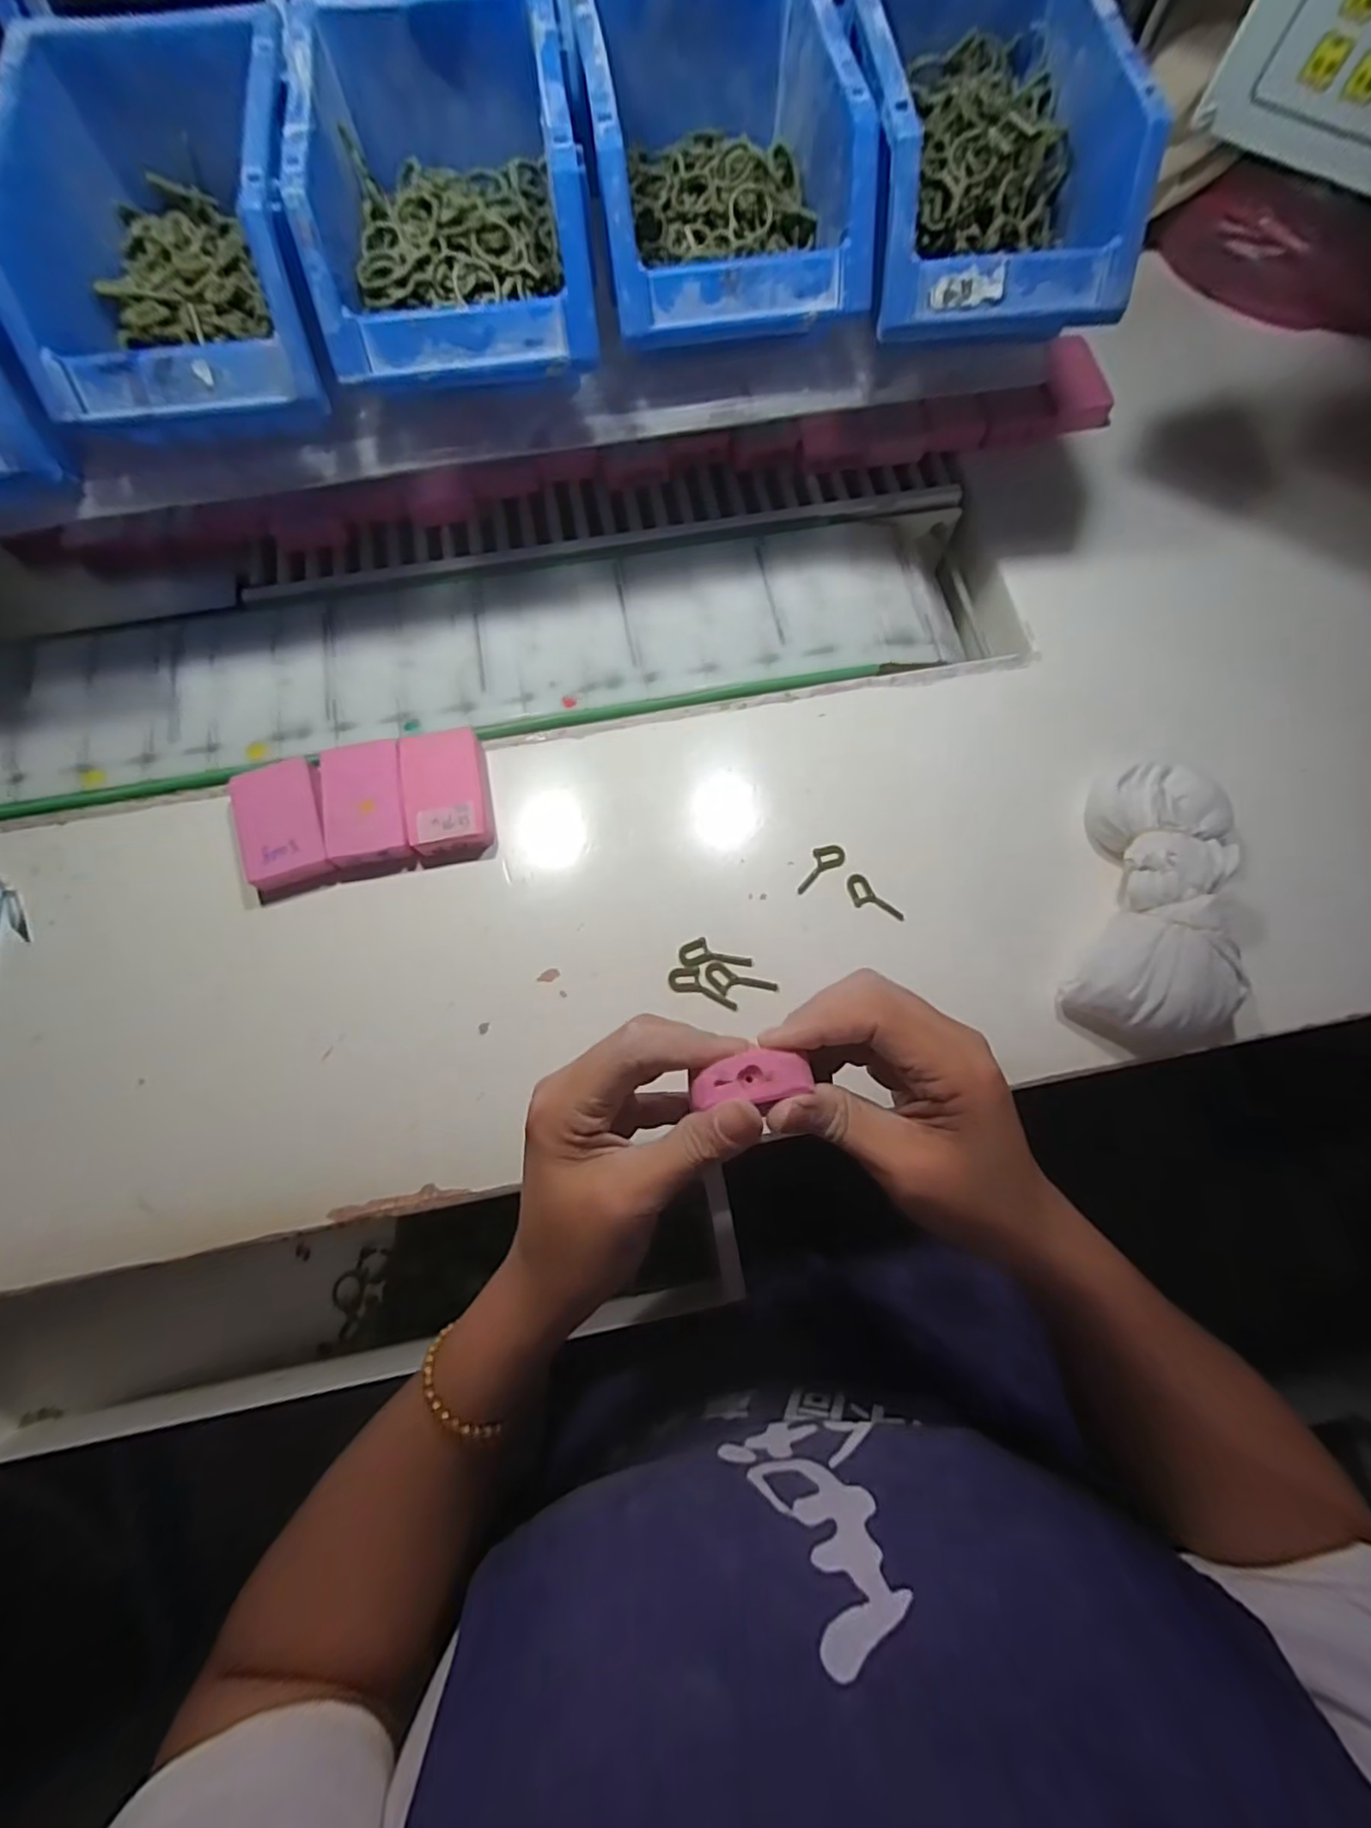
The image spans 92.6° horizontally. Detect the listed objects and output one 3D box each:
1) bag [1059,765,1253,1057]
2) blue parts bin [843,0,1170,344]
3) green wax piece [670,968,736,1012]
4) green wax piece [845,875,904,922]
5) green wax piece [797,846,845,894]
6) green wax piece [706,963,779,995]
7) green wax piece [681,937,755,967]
[{"bbox_3d":[0.266,-0.006,0.353,0.092,0.044,0.161,17,75,4],"label":"bag"},{"bbox_3d":[0.144,-0.380,0.322,0.120,0.058,0.172,-6,74,-2],"label":"blue parts bin"},{"bbox_3d":[0.011,0.040,0.365,0.040,0.004,0.016,18,75,5],"label":"green wax piece"},{"bbox_3d":[0.108,-0.007,0.377,0.038,0.004,0.015,43,78,11],"label":"green wax piece"},{"bbox_3d":[0.077,-0.028,0.383,0.037,0.004,0.015,-37,78,-10],"label":"green wax piece"},{"bbox_3d":[0.030,0.039,0.362,0.040,0.004,0.015,19,75,5],"label":"green wax piece"},{"bbox_3d":[0.017,0.022,0.367,0.040,0.004,0.016,4,74,1],"label":"green wax piece"}]

